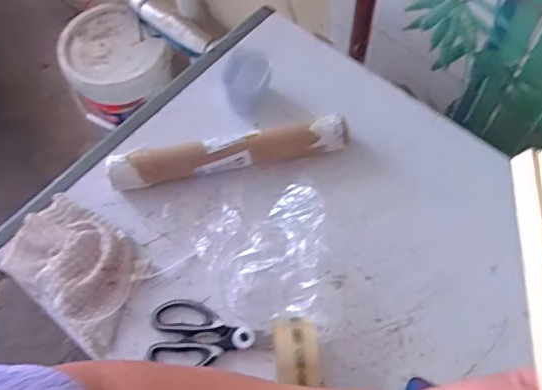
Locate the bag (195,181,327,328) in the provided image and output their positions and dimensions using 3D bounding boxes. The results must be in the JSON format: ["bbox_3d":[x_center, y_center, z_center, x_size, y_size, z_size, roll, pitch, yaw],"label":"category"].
[{"bbox_3d":[-0.008,0.072,0.703,0.164,0.061,0.168,-12,64,-5],"label":"bag"}]

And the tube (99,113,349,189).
[{"bbox_3d":[-0.053,-0.055,0.773,0.330,0.049,0.048,-13,64,-5],"label":"tube"}]

